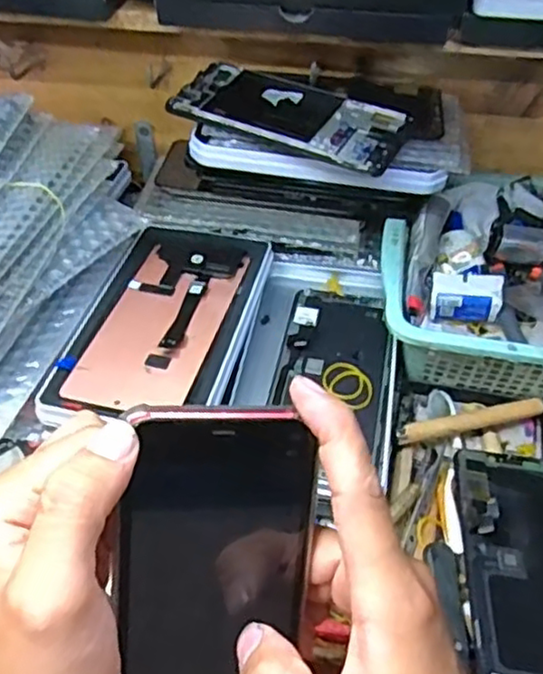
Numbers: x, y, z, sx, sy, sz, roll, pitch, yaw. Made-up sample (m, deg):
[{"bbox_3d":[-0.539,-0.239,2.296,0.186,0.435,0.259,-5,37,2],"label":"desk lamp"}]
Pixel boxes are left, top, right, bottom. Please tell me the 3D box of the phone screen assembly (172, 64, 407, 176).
[{"bbox_3d":[0.014,-0.151,0.456,0.152,0.014,0.073,19,49,17],"label":"phone screen assembly"}]

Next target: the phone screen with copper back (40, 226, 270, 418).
[{"bbox_3d":[-0.068,-0.014,0.441,0.095,0.007,0.171,11,48,10],"label":"phone screen with copper back"}]

